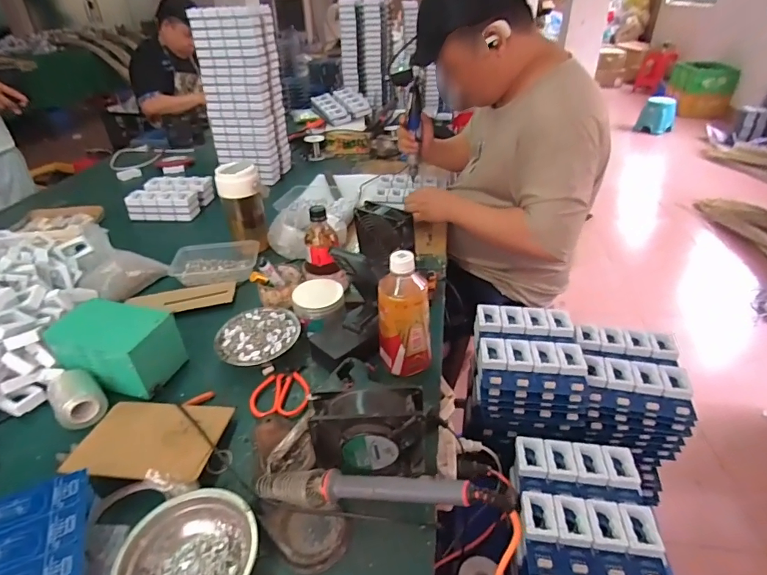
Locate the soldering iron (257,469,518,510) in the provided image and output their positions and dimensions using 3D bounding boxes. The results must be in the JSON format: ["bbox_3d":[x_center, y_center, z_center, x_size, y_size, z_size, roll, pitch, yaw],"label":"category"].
[{"bbox_3d":[-0.017,0.174,0.375,0.248,0.032,0.030,-10,30,24],"label":"soldering iron"}]

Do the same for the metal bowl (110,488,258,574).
[{"bbox_3d":[-0.186,0.263,0.417,0.126,0.039,0.119,-2,35,2],"label":"metal bowl"}]

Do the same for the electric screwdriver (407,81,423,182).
[{"bbox_3d":[0.083,-0.385,1.123,0.031,0.260,0.039,7,36,14],"label":"electric screwdriver"}]

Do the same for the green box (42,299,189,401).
[{"bbox_3d":[-0.392,0.081,0.635,0.150,0.104,0.097,8,36,16],"label":"green box"}]

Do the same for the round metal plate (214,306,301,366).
[{"bbox_3d":[-0.196,0.071,0.677,0.125,0.011,0.126,-11,36,-9],"label":"round metal plate"}]

